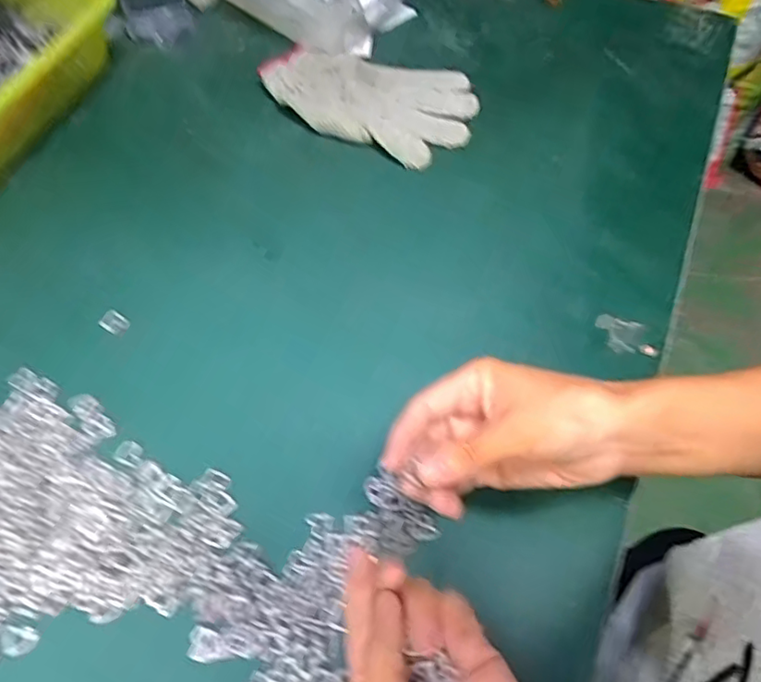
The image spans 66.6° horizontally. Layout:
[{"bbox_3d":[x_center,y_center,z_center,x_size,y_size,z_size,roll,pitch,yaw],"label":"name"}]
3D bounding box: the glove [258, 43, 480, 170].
[{"bbox_3d":[-0.004,-0.244,0.560,0.199,0.015,0.138,26,60,14],"label":"glove"}]

